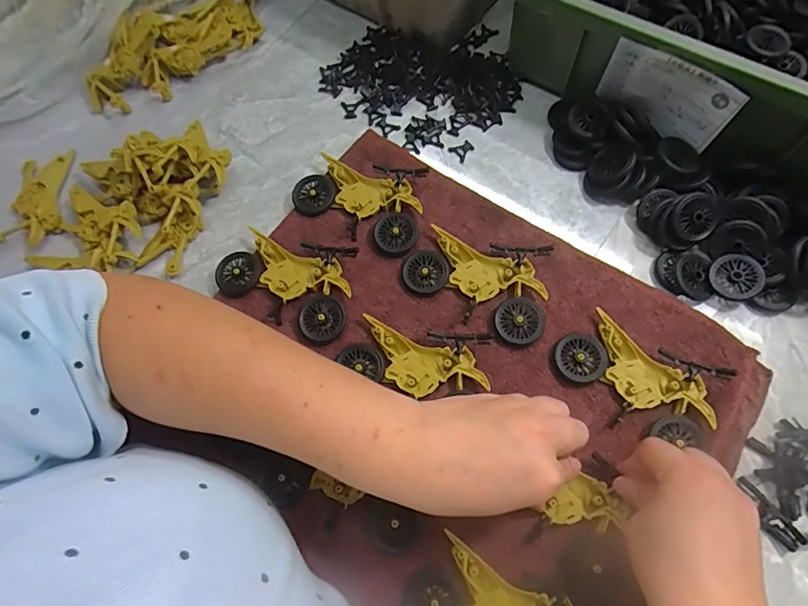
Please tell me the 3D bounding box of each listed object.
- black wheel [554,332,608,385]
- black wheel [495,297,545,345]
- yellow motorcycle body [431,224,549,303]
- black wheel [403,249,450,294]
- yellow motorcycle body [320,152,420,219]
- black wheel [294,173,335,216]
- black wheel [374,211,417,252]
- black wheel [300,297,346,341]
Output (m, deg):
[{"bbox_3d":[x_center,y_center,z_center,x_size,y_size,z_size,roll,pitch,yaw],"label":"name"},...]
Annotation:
[{"bbox_3d":[0.133,0.041,0.352,0.036,0.007,0.037,0,67,1],"label":"black wheel"},{"bbox_3d":[0.090,0.014,0.363,0.035,0.008,0.038,0,67,1],"label":"black wheel"},{"bbox_3d":[0.065,-0.024,0.377,0.097,0.012,0.044,22,69,10],"label":"yellow motorcycle body"},{"bbox_3d":[0.018,-0.026,0.383,0.036,0.007,0.035,0,67,1],"label":"black wheel"},{"bbox_3d":[-0.034,-0.098,0.410,0.102,0.012,0.046,21,69,9],"label":"yellow motorcycle body"},{"bbox_3d":[-0.080,-0.094,0.416,0.037,0.012,0.038,0,67,1],"label":"black wheel"},{"bbox_3d":[-0.006,-0.060,0.395,0.036,0.007,0.036,-10,67,-3],"label":"black wheel"},{"bbox_3d":[-0.064,0.013,0.367,0.035,0.010,0.035,0,67,1],"label":"black wheel"}]

